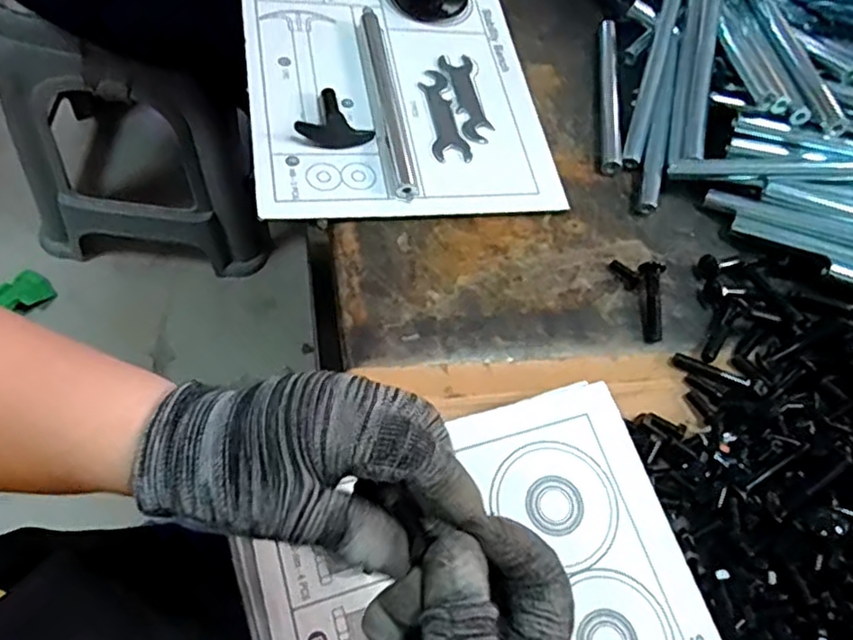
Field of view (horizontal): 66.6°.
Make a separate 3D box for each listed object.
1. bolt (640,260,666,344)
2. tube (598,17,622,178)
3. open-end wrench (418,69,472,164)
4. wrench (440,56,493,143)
[{"bbox_3d":[0.158,-0.013,0.456,0.017,0.014,0.058,12,64,-4],"label":"bolt"},{"bbox_3d":[0.154,-0.192,0.547,0.017,0.016,0.178,11,64,-5],"label":"tube"},{"bbox_3d":[0.013,-0.161,0.506,0.028,0.004,0.092,-6,66,-13],"label":"open-end wrench"},{"bbox_3d":[0.033,-0.178,0.520,0.027,0.004,0.094,-9,67,-14],"label":"wrench"}]

